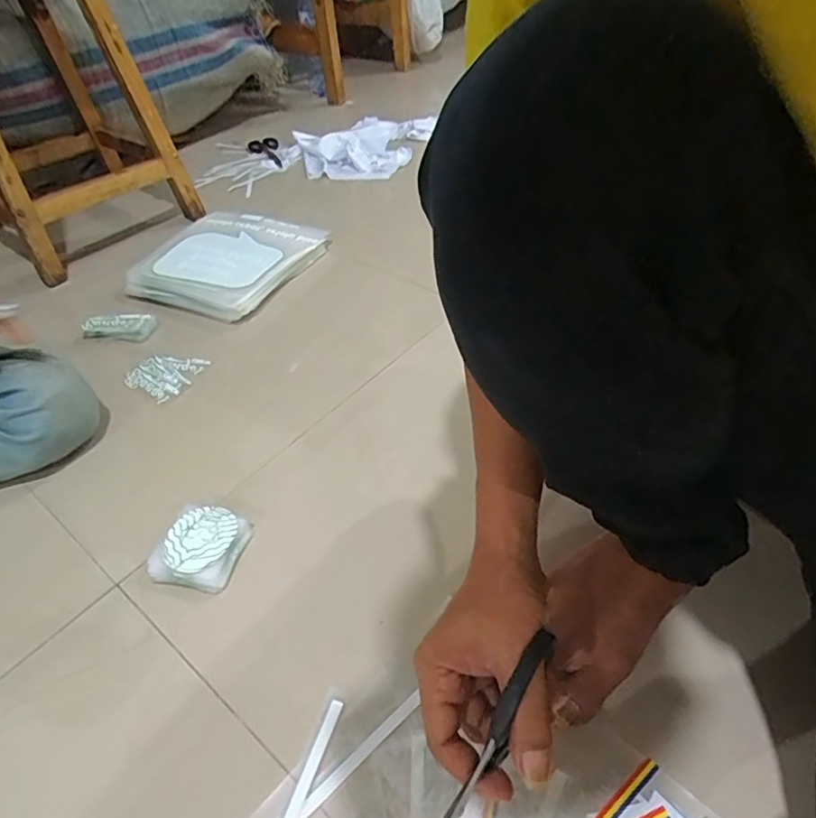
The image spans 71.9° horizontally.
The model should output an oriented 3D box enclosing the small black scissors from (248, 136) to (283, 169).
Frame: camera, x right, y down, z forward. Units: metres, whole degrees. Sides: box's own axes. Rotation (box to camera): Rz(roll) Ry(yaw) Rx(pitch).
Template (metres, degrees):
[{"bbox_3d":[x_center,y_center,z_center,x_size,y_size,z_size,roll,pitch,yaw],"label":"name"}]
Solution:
[{"bbox_3d":[-0.352,-0.642,1.401,0.071,0.016,0.210,-16,45,-13],"label":"small black scissors"}]

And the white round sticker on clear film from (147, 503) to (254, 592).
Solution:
[{"bbox_3d":[-0.212,0.140,0.578,0.080,0.025,0.085,8,45,11],"label":"white round sticker on clear film"}]

